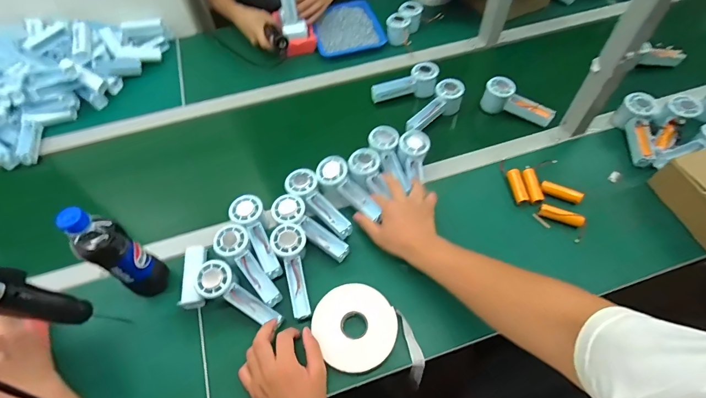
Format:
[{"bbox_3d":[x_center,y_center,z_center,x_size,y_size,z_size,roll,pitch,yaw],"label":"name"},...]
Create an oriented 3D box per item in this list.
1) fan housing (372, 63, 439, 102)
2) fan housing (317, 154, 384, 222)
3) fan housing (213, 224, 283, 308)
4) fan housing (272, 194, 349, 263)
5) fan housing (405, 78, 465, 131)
[{"bbox_3d":[0.119,-0.266,0.862,0.157,0.056,0.057,-9,57,-4],"label":"fan housing"},{"bbox_3d":[-0.007,-0.019,0.686,0.055,0.034,0.146,-40,78,-22],"label":"fan housing"},{"bbox_3d":[-0.173,0.109,0.620,0.053,0.027,0.159,-35,78,-19],"label":"fan housing"},{"bbox_3d":[-0.074,0.051,0.653,0.155,0.028,0.053,39,65,6],"label":"fan housing"},{"bbox_3d":[0.182,-0.192,0.807,0.065,0.049,0.154,35,64,22],"label":"fan housing"}]

